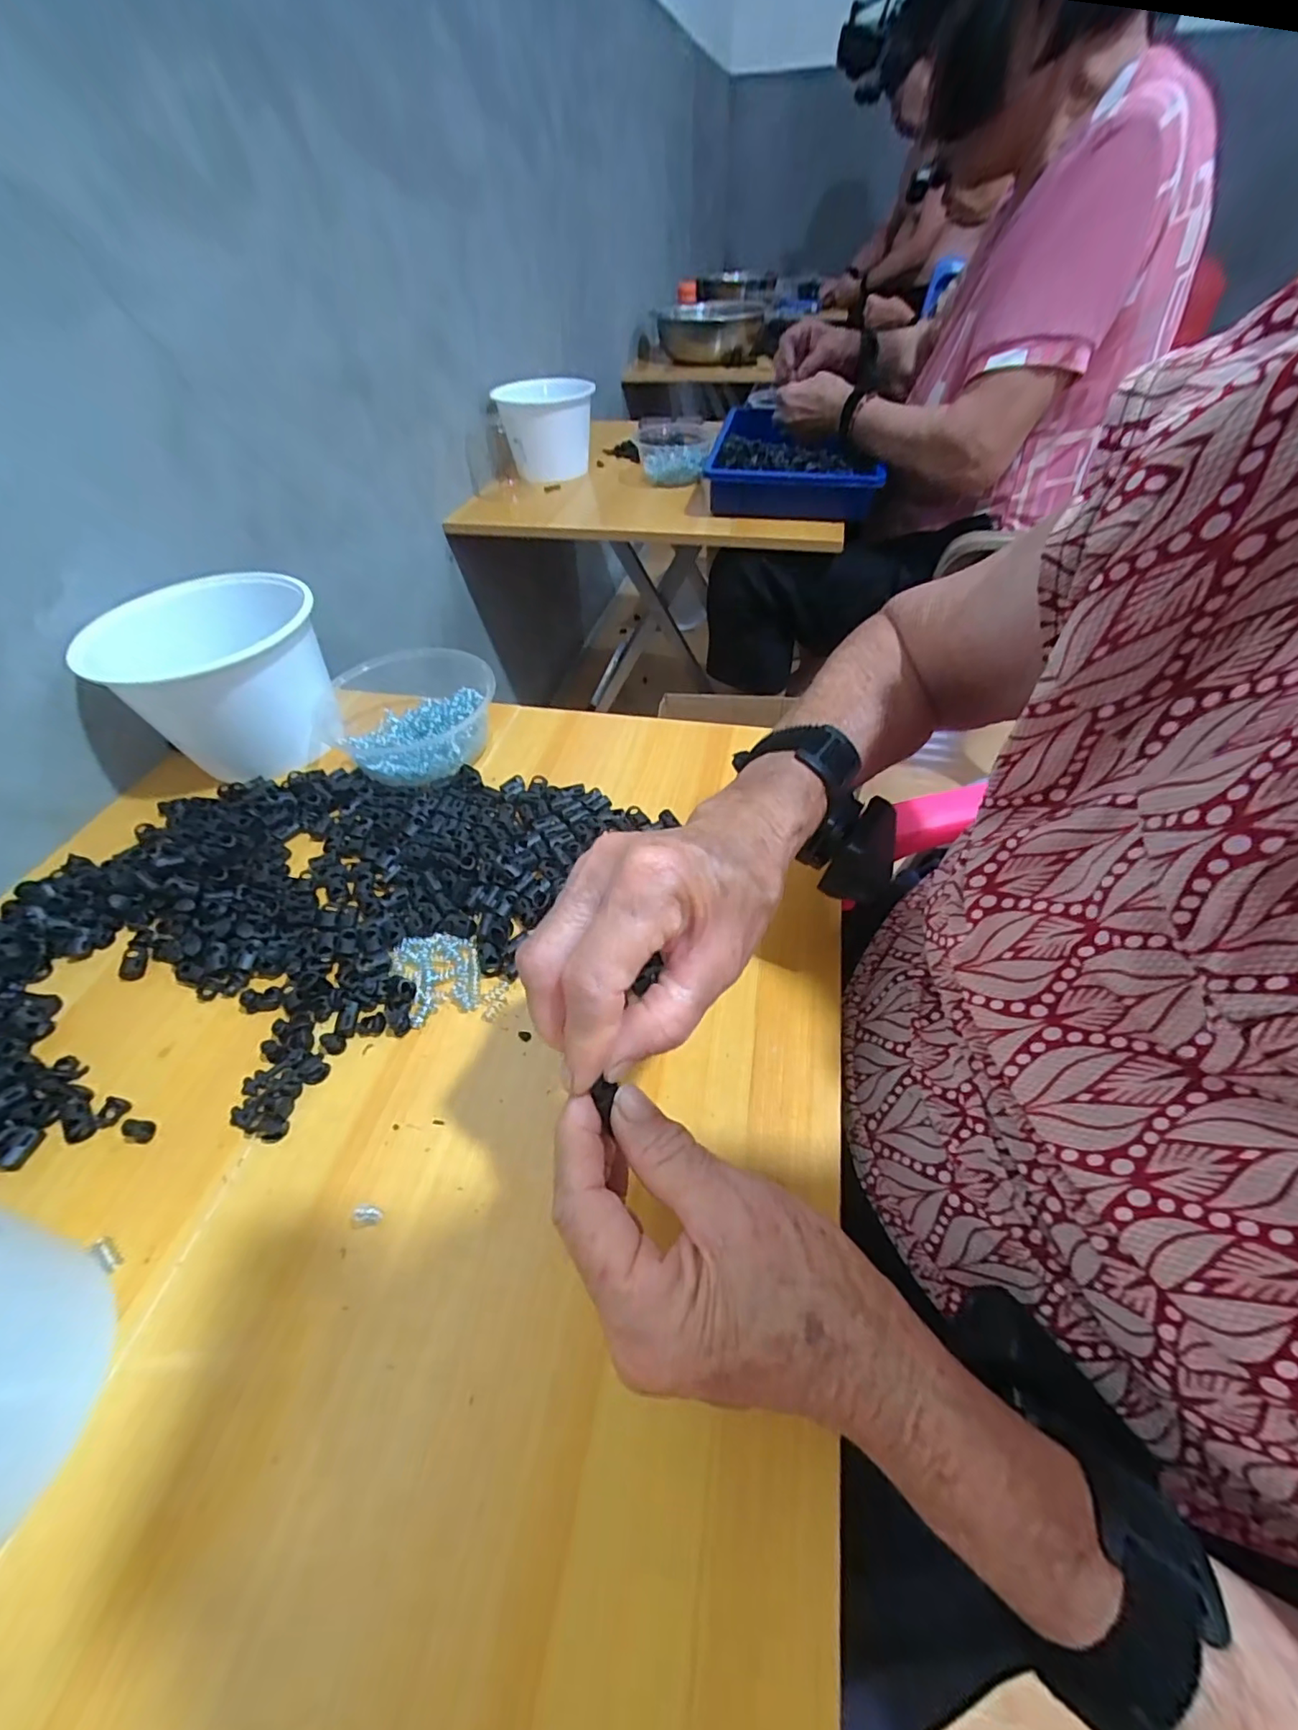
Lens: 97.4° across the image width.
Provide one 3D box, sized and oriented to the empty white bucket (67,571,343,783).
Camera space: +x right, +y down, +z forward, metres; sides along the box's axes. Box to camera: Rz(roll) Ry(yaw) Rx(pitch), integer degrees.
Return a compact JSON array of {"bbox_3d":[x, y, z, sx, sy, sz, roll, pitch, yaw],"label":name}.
[{"bbox_3d":[-0.342,-0.158,0.475,0.145,0.113,0.136,-2,50,2],"label":"empty white bucket"}]

